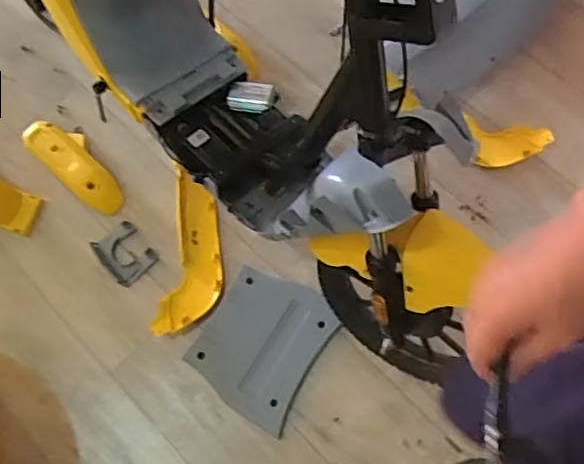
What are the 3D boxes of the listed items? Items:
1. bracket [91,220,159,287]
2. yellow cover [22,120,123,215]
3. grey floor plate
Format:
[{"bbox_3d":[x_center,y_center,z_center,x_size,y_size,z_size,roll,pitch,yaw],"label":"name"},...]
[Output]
[{"bbox_3d":[-0.370,0.045,1.372,0.102,0.031,0.123,-38,73,-10],"label":"bracket"},{"bbox_3d":[-0.500,-0.158,1.436,0.292,0.049,0.108,40,77,15],"label":"yellow cover"},{"bbox_3d":[-0.063,0.233,1.307,0.249,0.040,0.288,29,74,13],"label":"grey floor plate"}]

